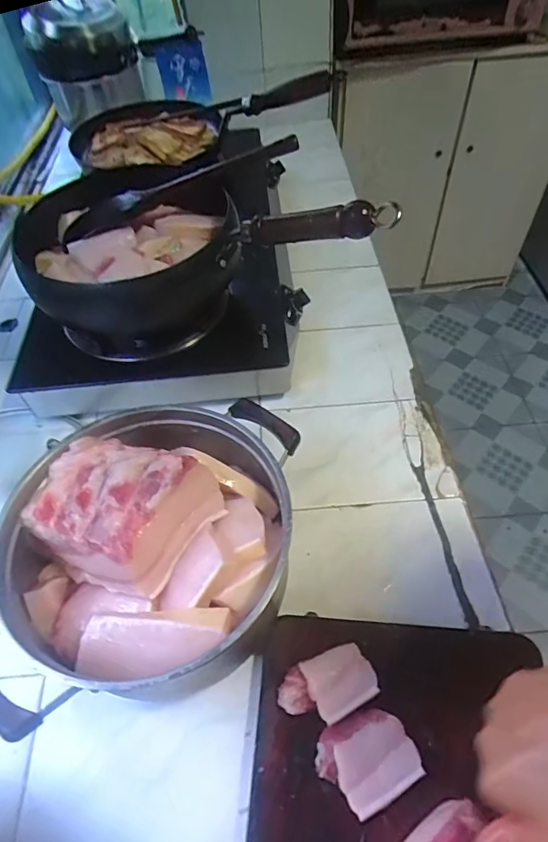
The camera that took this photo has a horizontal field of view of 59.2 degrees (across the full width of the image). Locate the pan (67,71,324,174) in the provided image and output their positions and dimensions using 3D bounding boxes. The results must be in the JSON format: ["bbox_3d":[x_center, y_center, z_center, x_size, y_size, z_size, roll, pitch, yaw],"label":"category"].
[{"bbox_3d":[-0.136,-0.561,0.870,0.441,0.108,0.217,-3,52,1],"label":"pan"}]

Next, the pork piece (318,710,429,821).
[{"bbox_3d":[0.075,0.273,0.391,0.073,0.024,0.061,-24,55,-15],"label":"pork piece"}]

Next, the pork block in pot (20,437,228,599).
[{"bbox_3d":[-0.139,0.079,0.435,0.149,0.061,0.121,10,56,29],"label":"pork block in pot"}]

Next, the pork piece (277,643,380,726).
[{"bbox_3d":[0.046,0.231,0.418,0.081,0.033,0.050,-20,54,-11],"label":"pork piece"}]

